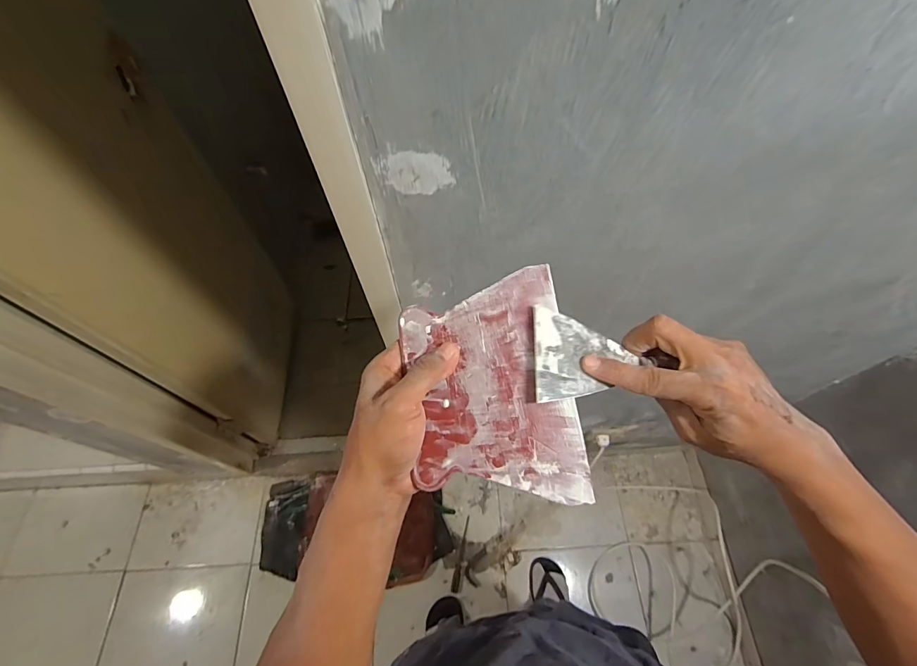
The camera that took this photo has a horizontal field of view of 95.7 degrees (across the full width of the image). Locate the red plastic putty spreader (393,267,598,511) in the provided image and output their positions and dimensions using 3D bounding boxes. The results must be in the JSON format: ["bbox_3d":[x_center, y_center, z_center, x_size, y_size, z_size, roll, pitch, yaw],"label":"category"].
[{"bbox_3d":[0.022,0.037,0.307,0.119,0.005,0.163,-8,73,6],"label":"red plastic putty spreader"}]

